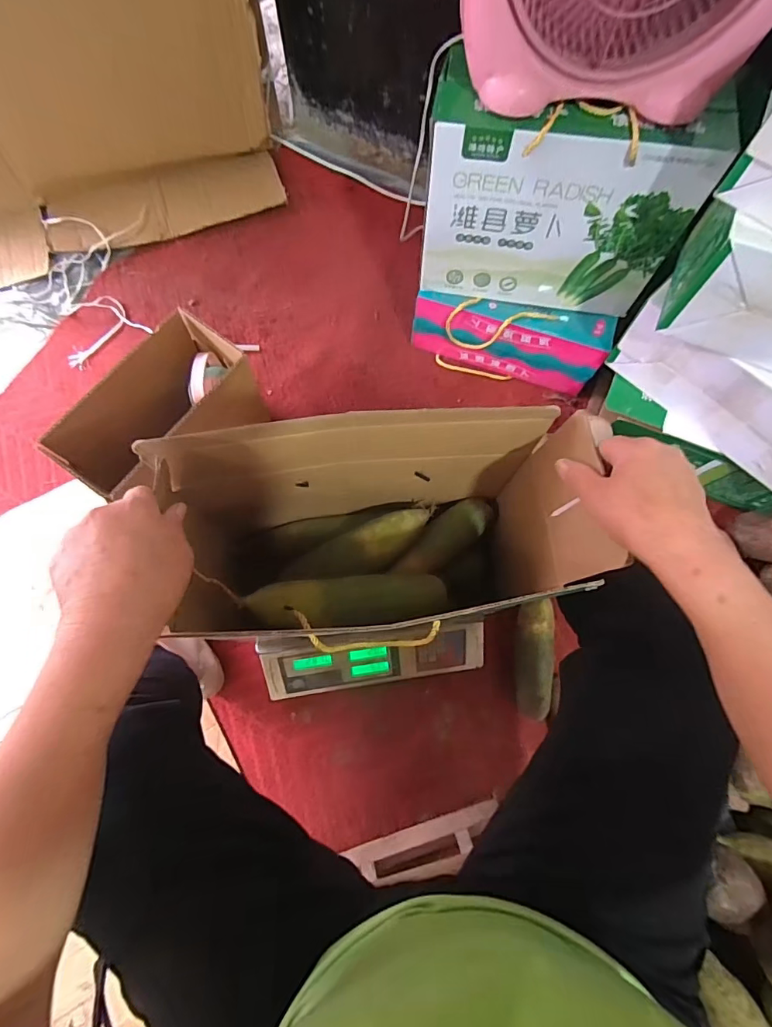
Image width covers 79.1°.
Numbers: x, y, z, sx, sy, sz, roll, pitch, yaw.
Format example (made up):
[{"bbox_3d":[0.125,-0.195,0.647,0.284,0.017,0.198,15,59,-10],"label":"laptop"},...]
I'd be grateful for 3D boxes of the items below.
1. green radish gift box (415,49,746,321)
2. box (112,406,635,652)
[{"bbox_3d":[0.239,-0.440,0.670,0.351,0.252,0.128,11,74,3],"label":"green radish gift box"},{"bbox_3d":[-0.017,0.033,0.462,0.361,0.238,0.169,-3,74,0],"label":"box"}]

